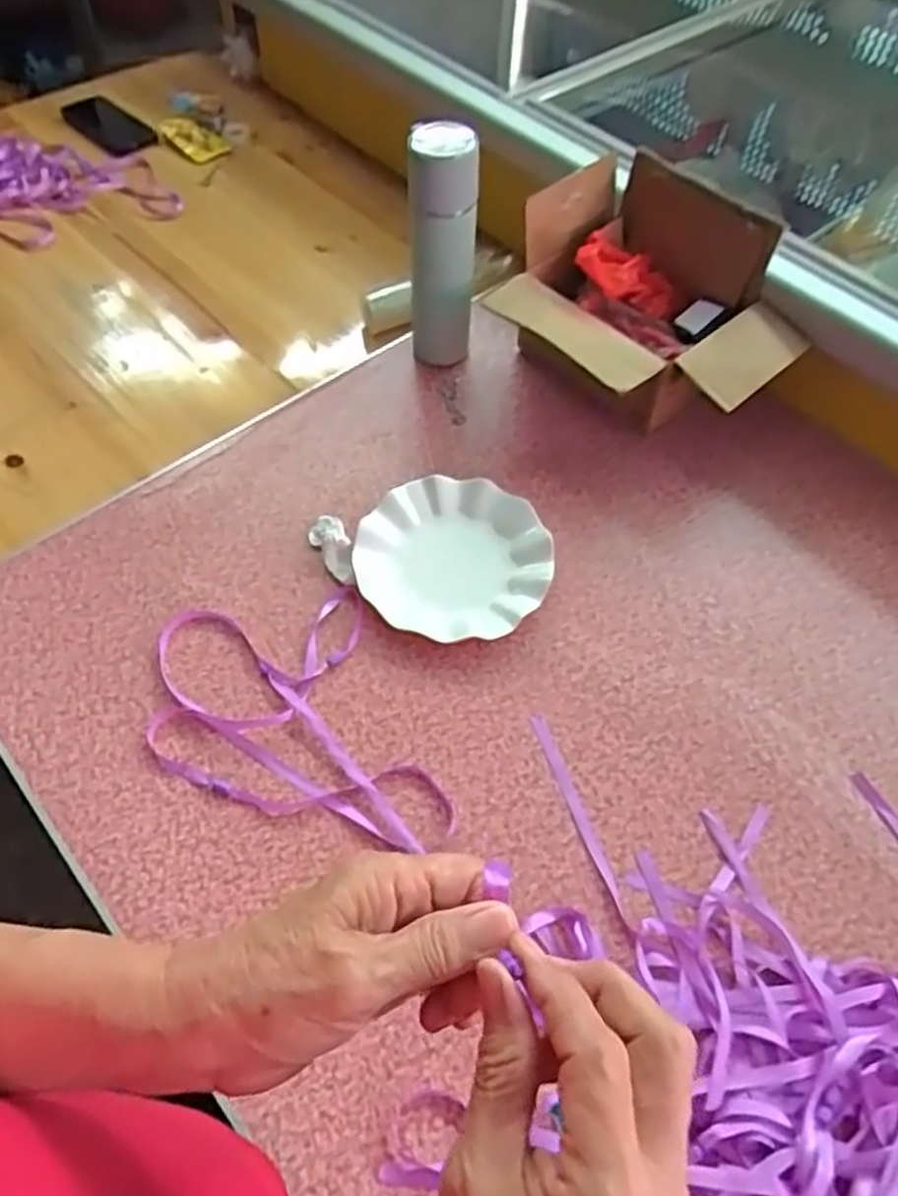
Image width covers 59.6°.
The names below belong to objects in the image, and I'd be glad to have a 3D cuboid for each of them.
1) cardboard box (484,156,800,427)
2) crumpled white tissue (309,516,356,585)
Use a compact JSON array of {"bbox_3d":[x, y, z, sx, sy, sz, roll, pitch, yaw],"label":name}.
[{"bbox_3d":[0.195,-0.281,0.809,0.220,0.185,0.281,-39,66,-24],"label":"cardboard box"},{"bbox_3d":[-0.111,-0.047,0.753,0.032,0.019,0.082,-18,59,-14],"label":"crumpled white tissue"}]

